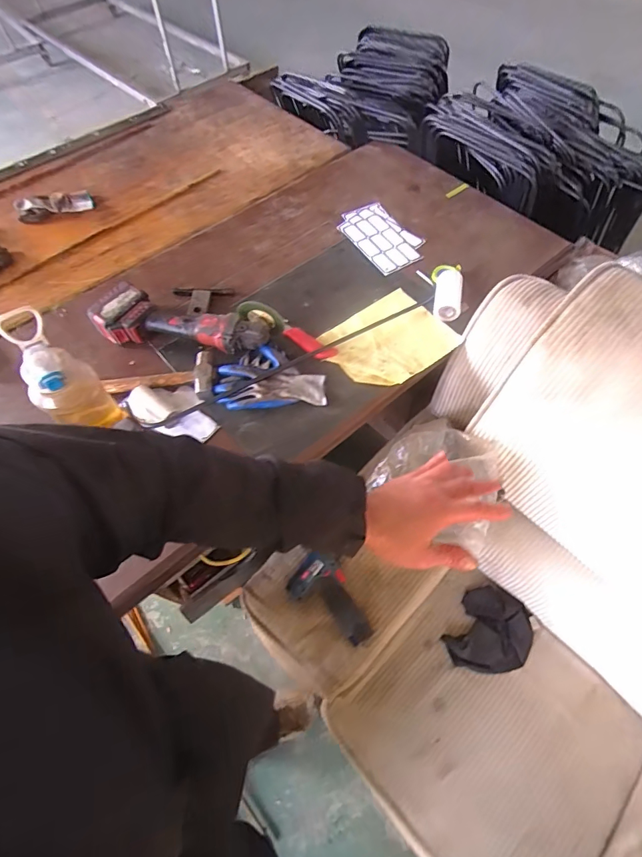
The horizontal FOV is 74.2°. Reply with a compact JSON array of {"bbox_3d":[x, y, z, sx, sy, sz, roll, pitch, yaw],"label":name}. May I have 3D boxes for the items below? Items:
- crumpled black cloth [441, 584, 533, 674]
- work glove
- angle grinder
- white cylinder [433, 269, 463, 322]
[{"bbox_3d":[0.387,0.462,0.954,0.163,0.030,0.186,29,65,17],"label":"crumpled black cloth"},{"bbox_3d":[-0.100,-0.103,0.857,0.207,0.037,0.137,-5,60,-1],"label":"work glove"},{"bbox_3d":[-0.283,-0.216,0.900,0.381,0.092,0.103,10,61,7],"label":"angle grinder"},{"bbox_3d":[0.287,-0.301,0.955,0.065,0.046,0.131,10,61,7],"label":"white cylinder"}]

